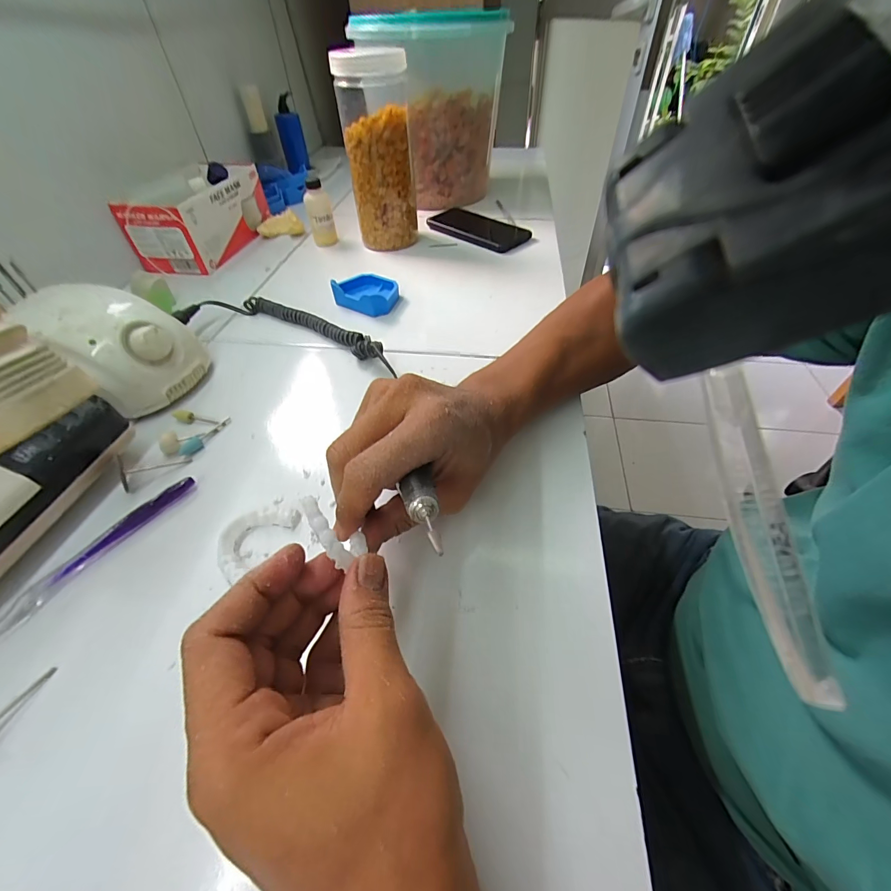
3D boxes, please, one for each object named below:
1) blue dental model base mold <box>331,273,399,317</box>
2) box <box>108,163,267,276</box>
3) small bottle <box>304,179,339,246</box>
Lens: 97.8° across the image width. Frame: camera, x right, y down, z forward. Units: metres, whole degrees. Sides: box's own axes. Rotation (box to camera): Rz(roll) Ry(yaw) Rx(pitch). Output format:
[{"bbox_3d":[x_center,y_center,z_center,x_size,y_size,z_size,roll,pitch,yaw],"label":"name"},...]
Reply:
[{"bbox_3d":[-0.094,-0.188,0.478,0.084,0.023,0.061,28,58,22],"label":"blue dental model base mold"},{"bbox_3d":[-0.368,-0.349,0.583,0.112,0.086,0.203,5,53,6],"label":"box"},{"bbox_3d":[-0.187,-0.345,0.580,0.036,0.088,0.030,-15,53,-9],"label":"small bottle"}]

